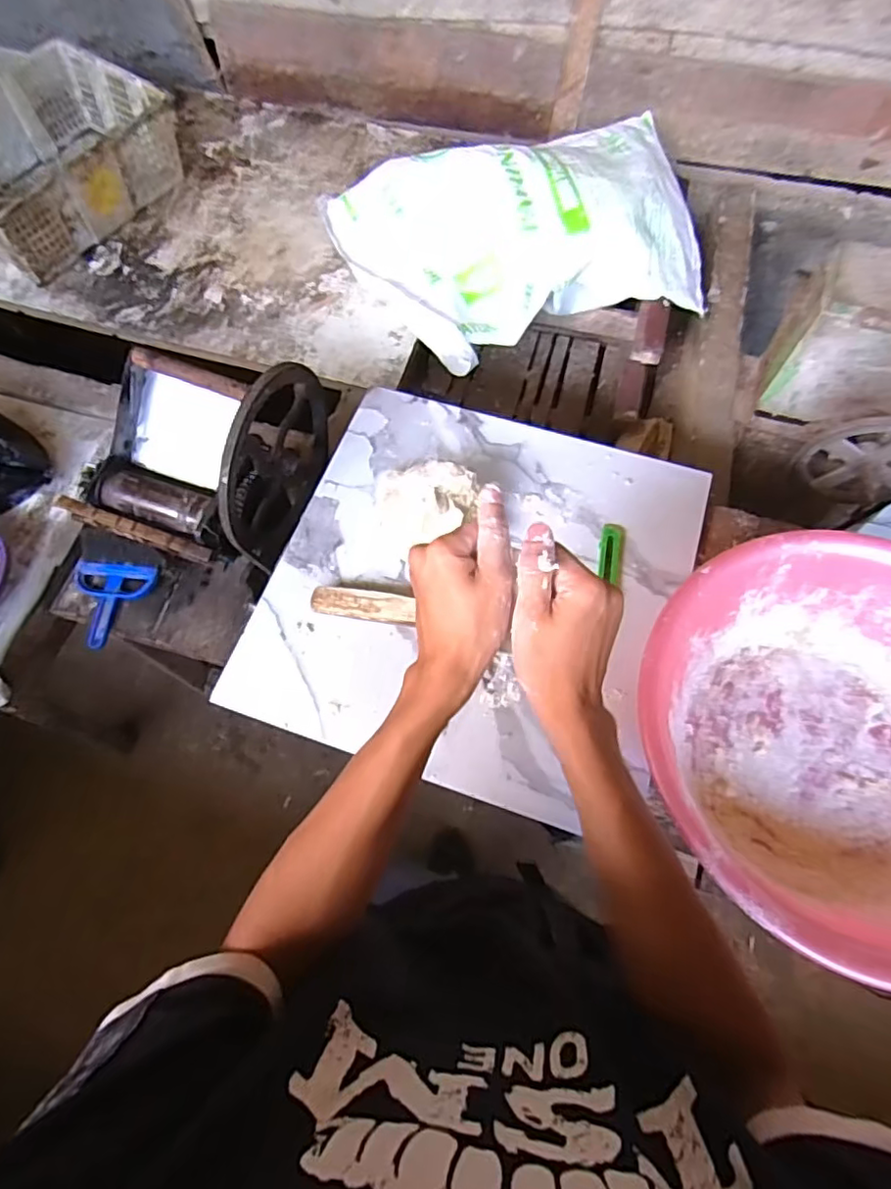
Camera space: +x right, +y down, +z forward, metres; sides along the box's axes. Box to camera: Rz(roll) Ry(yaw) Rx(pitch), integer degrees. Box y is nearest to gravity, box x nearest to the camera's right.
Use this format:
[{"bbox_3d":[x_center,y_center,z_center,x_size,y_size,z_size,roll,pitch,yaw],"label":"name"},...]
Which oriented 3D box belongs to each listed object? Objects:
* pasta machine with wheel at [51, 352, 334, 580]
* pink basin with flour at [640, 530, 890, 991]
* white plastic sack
[{"bbox_3d":[-0.334,-0.192,0.840,0.236,0.253,0.286,17,67,6],"label":"pasta machine with wheel"},{"bbox_3d":[0.402,0.150,0.622,0.401,0.123,0.398,0,67,-1],"label":"pink basin with flour"},{"bbox_3d":[0.159,-0.691,1.187,0.683,0.209,0.438,-21,69,-10],"label":"white plastic sack"}]

